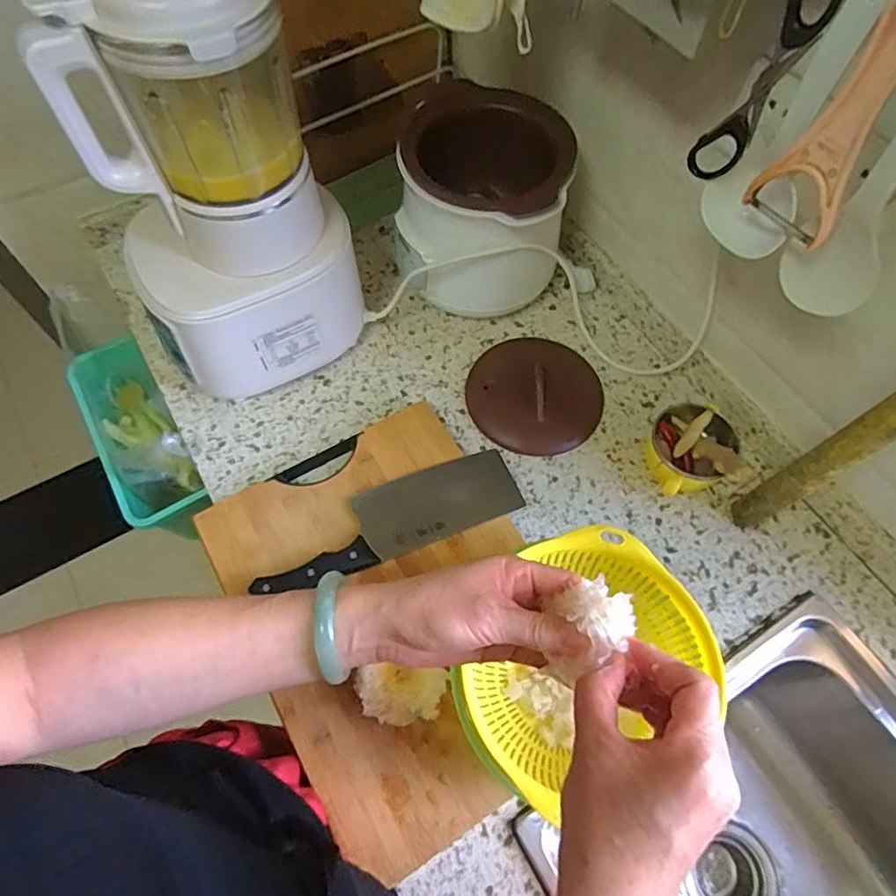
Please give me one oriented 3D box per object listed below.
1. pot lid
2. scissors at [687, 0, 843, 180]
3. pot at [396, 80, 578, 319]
[{"bbox_3d":[0.110,-0.077,0.720,0.165,0.034,0.168,1,63,-1],"label":"pot lid"},{"bbox_3d":[0.203,-0.241,0.376,0.042,0.152,0.015,25,65,11],"label":"scissors"},{"bbox_3d":[0.040,-0.292,0.729,0.190,0.214,0.196,1,63,-1],"label":"pot"}]

